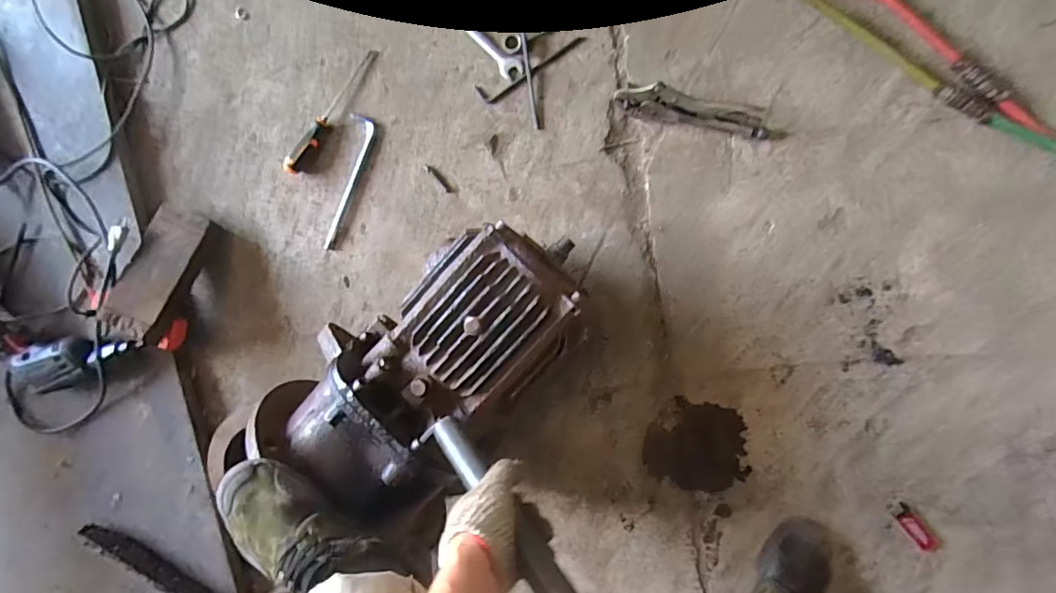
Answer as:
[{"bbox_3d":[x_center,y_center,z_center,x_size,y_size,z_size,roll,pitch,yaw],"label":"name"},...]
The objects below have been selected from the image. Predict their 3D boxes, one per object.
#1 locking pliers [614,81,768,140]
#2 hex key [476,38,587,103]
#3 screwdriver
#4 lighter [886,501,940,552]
[{"bbox_3d":[0.237,-0.268,0.753,0.217,0.049,0.034,15,95,7],"label":"locking pliers"},{"bbox_3d":[0.005,-0.352,0.807,0.179,0.004,0.033,-25,89,9],"label":"hex key"},{"bbox_3d":[-0.328,-0.302,0.855,0.027,0.028,0.238,38,97,5],"label":"screwdriver"},{"bbox_3d":[0.568,0.337,0.768,0.028,0.007,0.086,-39,87,8],"label":"lighter"}]

